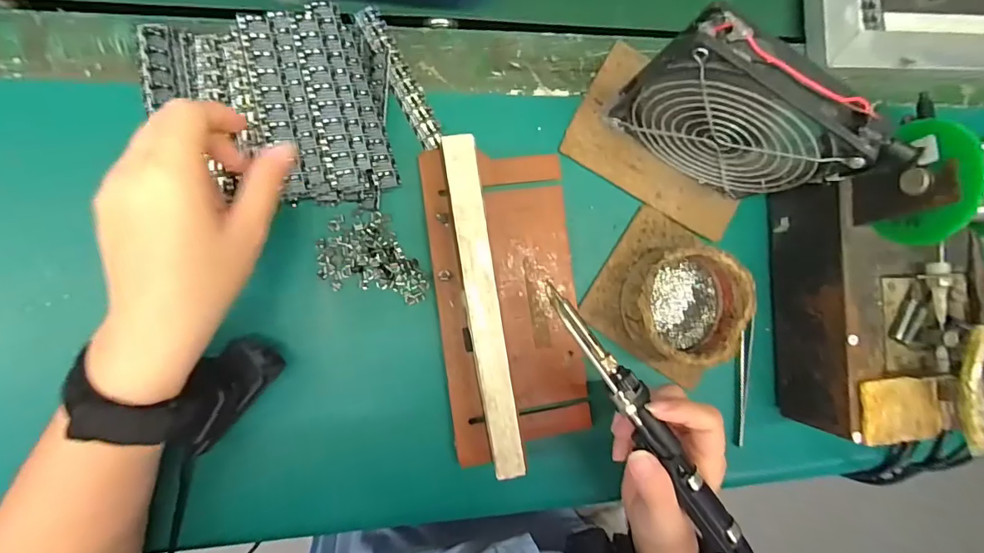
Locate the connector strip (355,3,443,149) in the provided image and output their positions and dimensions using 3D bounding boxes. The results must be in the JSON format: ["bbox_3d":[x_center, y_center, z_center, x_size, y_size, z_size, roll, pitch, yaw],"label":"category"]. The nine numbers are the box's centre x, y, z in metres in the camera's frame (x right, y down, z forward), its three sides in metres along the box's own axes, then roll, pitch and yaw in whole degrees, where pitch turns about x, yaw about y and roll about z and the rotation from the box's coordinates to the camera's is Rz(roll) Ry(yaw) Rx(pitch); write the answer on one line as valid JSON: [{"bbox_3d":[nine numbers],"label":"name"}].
[{"bbox_3d":[-0.063,-0.138,0.336,0.018,0.004,0.106,-28,94,-9],"label":"connector strip"}]

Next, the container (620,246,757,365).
[{"bbox_3d":[0.138,0.021,0.344,0.087,0.038,0.082,0,89,-10],"label":"container"}]

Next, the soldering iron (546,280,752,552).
[{"bbox_3d":[0.099,0.096,0.282,0.020,0.022,0.216,-35,90,-8],"label":"soldering iron"}]

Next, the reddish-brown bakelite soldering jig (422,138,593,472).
[{"bbox_3d":[0.014,0.018,0.323,0.098,0.040,0.210,-7,90,-10],"label":"reddish-brown bakelite soldering jig"}]

